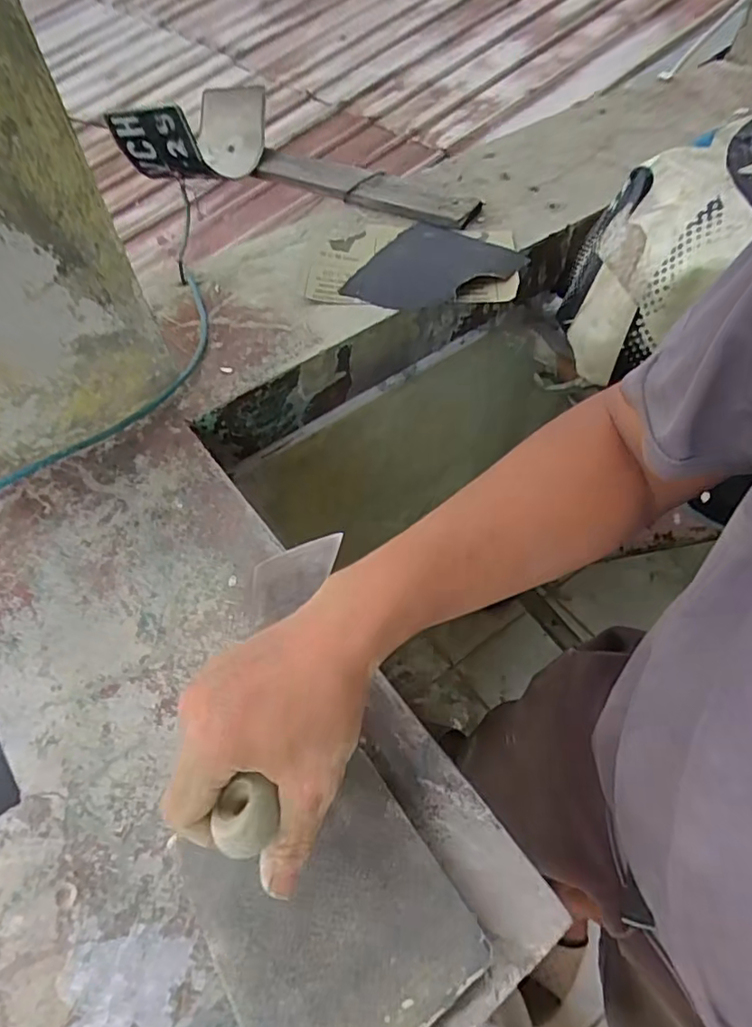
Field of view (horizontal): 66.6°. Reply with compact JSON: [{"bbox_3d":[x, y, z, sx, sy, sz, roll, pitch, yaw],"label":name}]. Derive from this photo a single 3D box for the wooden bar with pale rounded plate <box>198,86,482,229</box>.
[{"bbox_3d":[-0.084,-0.432,0.701,0.414,0.064,0.142,30,61,22],"label":"wooden bar with pale rounded plate"}]

